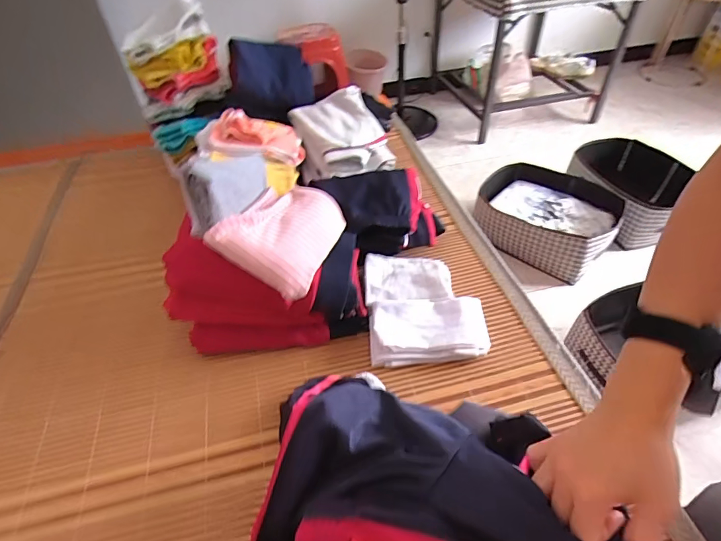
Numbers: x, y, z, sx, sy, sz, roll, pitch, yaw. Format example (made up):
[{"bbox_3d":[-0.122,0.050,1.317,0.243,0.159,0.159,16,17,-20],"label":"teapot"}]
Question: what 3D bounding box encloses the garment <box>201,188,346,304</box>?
[{"bbox_3d":[-0.111,-0.065,0.633,0.153,0.040,0.208,28,43,-1],"label":"garment"}]

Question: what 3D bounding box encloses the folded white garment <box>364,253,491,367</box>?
[{"bbox_3d":[0.103,0.054,0.704,0.182,0.048,0.216,-4,45,-2],"label":"folded white garment"}]

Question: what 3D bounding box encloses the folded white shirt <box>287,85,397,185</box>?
[{"bbox_3d":[-0.043,-0.315,0.964,0.207,0.068,0.289,-10,45,-8],"label":"folded white shirt"}]

